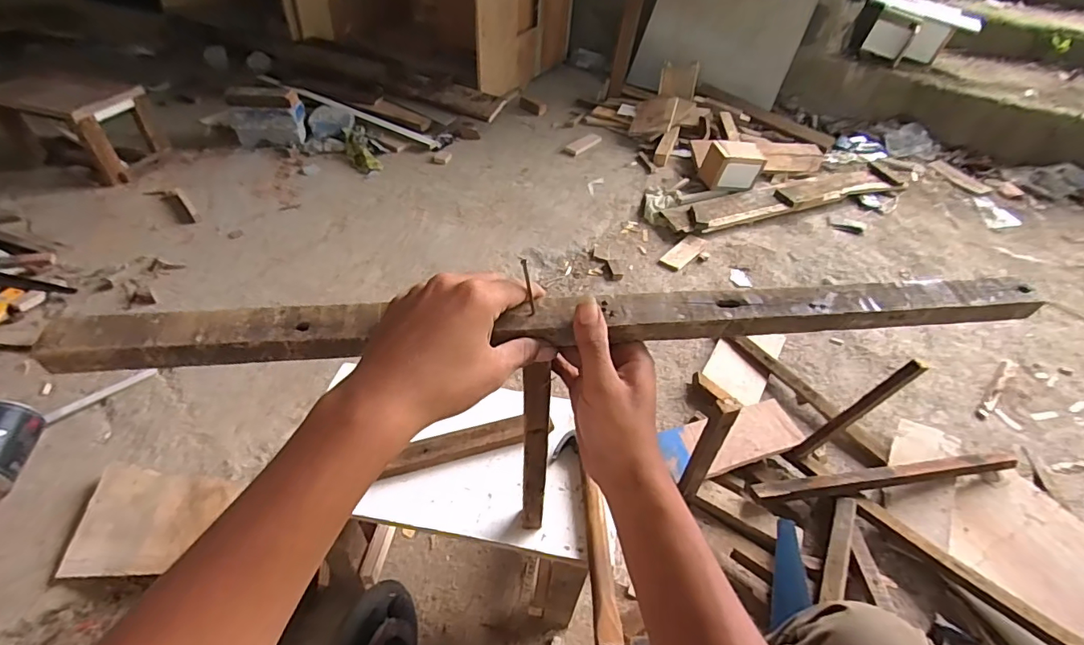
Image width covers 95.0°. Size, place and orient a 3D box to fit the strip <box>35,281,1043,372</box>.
[{"bbox_3d":[0.042,-0.002,0.355,0.684,0.022,0.031,-3,49,-8],"label":"strip"}]

